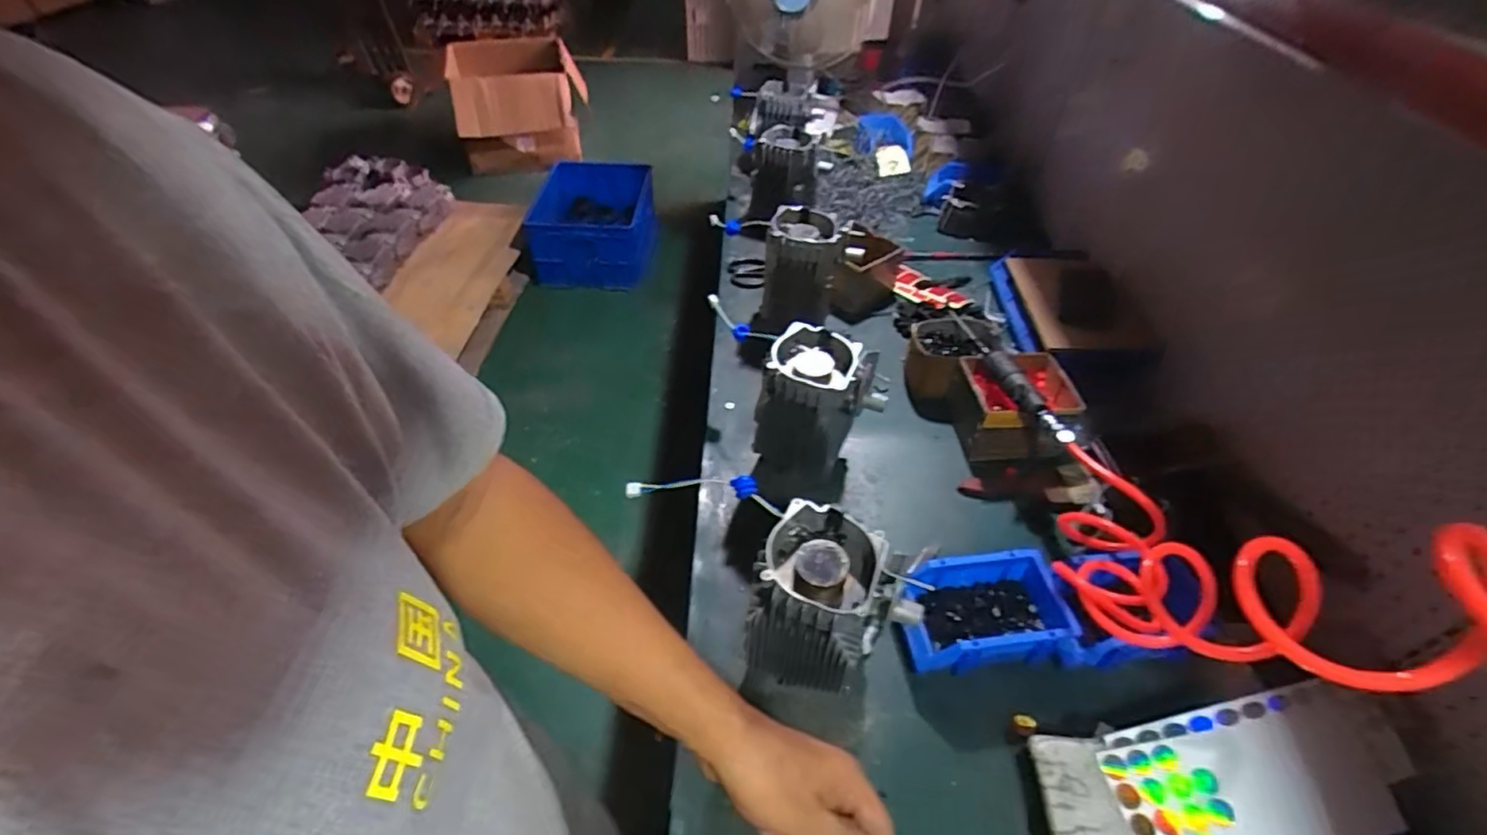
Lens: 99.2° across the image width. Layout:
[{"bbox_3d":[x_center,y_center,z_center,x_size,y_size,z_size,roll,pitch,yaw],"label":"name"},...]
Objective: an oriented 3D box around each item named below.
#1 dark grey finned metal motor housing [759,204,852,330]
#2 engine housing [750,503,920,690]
[{"bbox_3d":[0.105,-0.255,1.137,0.137,0.206,0.120,18,48,15],"label":"dark grey finned metal motor housing"},{"bbox_3d":[0.096,0.215,0.684,0.157,0.211,0.114,20,48,17],"label":"engine housing"}]

